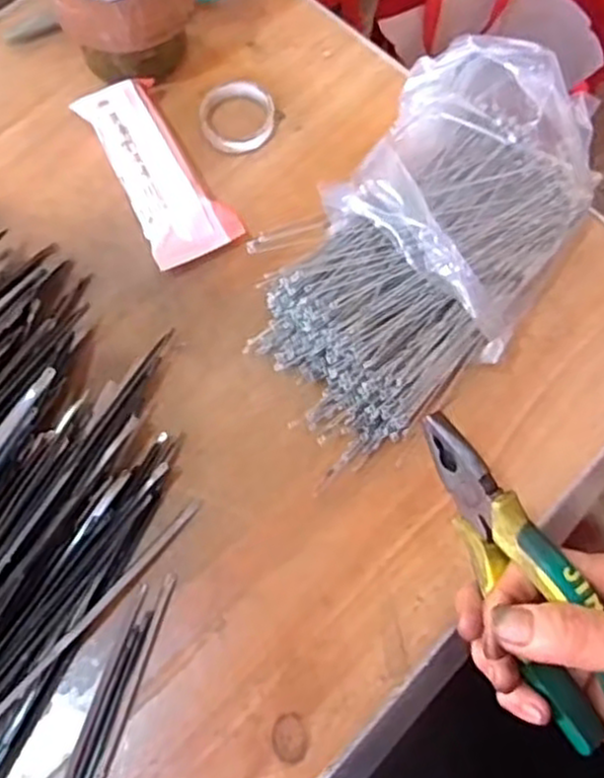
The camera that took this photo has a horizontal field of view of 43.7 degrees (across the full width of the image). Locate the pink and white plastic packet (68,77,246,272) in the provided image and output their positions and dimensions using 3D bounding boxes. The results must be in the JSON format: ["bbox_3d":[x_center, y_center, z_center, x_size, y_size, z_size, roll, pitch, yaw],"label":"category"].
[{"bbox_3d":[-0.085,-0.130,0.437,0.049,0.021,0.121,-27,72,-13],"label":"pink and white plastic packet"}]

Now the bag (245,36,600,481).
[{"bbox_3d":[0.075,-0.090,0.408,0.129,0.070,0.249,40,72,12],"label":"bag"}]

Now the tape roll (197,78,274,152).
[{"bbox_3d":[-0.040,-0.170,0.468,0.046,0.011,0.046,1,68,-2],"label":"tape roll"}]

